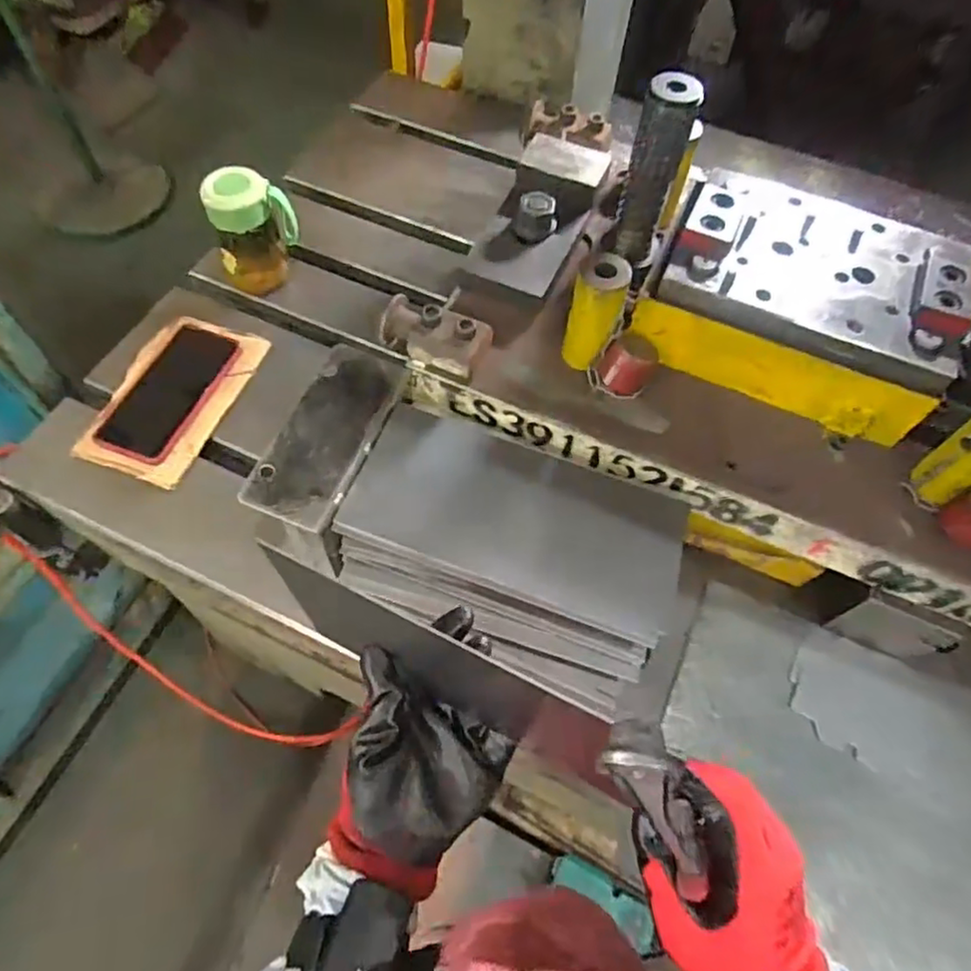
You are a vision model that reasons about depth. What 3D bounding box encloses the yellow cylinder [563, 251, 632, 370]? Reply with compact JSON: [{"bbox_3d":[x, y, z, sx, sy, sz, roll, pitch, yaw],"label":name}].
[{"bbox_3d":[0.088,-0.137,0.532,0.041,0.094,0.040,16,61,6],"label":"yellow cylinder"}]

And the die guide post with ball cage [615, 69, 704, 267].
[{"bbox_3d":[0.133,-0.246,0.516,0.039,0.140,0.032,30,63,13],"label":"die guide post with ball cage"}]

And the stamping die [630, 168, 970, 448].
[{"bbox_3d":[0.265,-0.160,0.549,0.228,0.096,0.166,25,62,11],"label":"stamping die"}]

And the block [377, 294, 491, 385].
[{"bbox_3d":[-0.046,-0.125,0.546,0.093,0.046,0.043,21,61,9],"label":"block"}]

